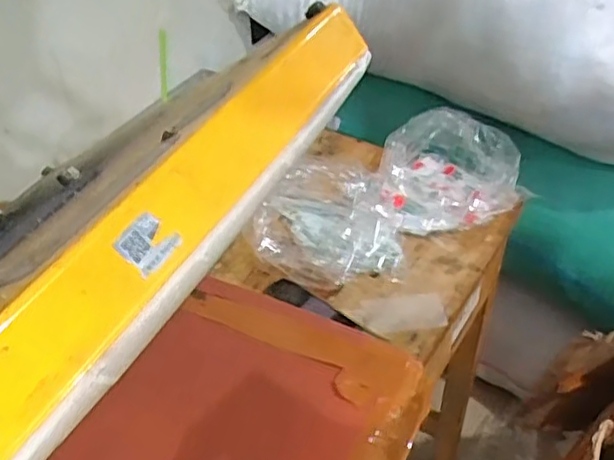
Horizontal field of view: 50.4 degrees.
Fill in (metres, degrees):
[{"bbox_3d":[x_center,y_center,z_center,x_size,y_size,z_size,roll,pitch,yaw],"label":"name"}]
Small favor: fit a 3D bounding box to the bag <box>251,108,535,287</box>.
[{"bbox_3d":[0.100,-0.055,0.851,0.356,0.088,0.183,-20,45,-20],"label":"bag"}]

